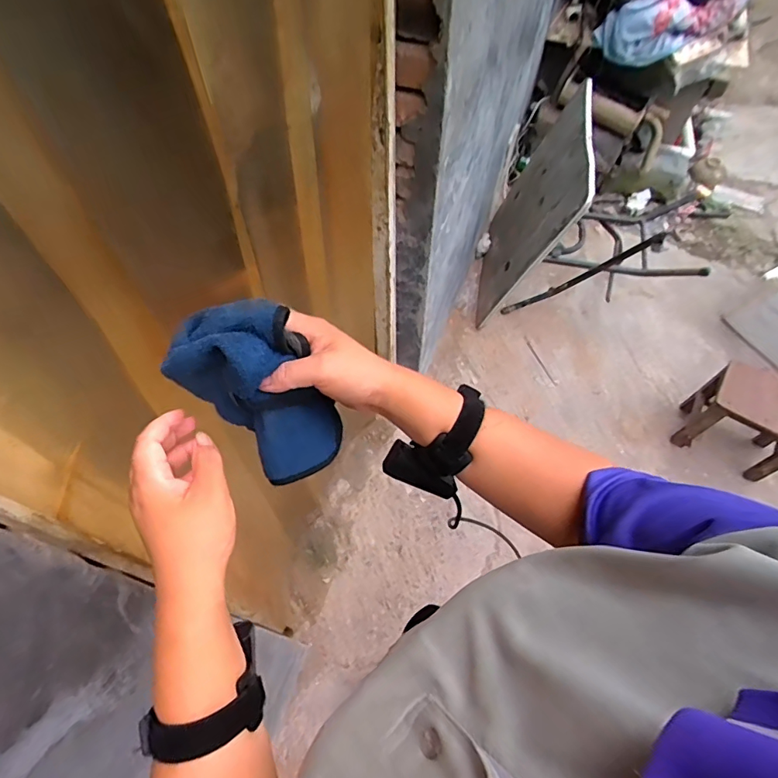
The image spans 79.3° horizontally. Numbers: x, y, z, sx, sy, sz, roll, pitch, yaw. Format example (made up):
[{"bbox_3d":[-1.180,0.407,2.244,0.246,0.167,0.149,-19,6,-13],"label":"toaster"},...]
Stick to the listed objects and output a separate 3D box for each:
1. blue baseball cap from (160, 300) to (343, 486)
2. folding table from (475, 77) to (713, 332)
[{"bbox_3d":[-0.100,0.007,0.388,0.077,0.153,0.080,-20,34,15],"label":"blue baseball cap"},{"bbox_3d":[0.692,-0.665,1.731,0.619,0.609,0.721,5,58,2],"label":"folding table"}]

